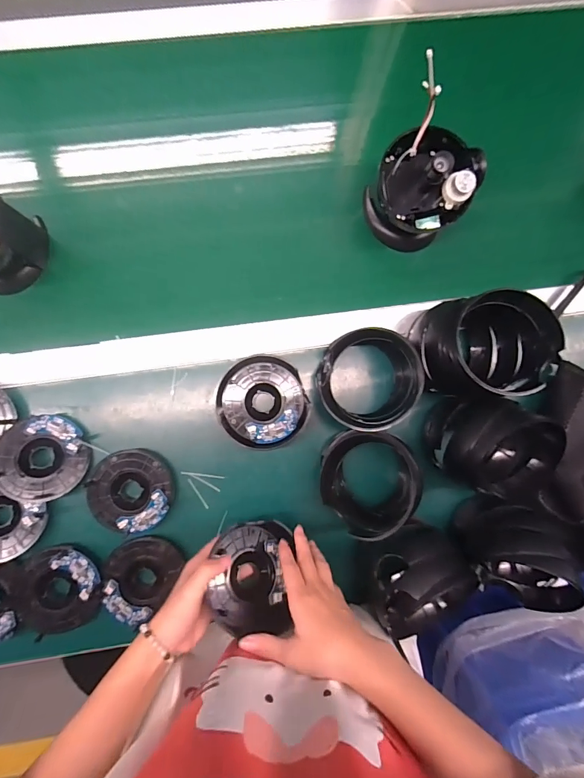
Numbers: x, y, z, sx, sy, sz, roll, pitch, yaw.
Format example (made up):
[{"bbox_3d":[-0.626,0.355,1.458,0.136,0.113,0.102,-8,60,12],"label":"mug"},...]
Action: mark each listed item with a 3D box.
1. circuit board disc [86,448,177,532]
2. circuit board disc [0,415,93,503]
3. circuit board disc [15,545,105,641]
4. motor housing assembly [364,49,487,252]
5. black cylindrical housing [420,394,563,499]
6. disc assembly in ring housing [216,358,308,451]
[{"bbox_3d":[-0.202,0.127,0.461,0.099,0.019,0.098,0,90,-4],"label":"circuit board disc"},{"bbox_3d":[-0.308,0.085,0.453,0.102,0.016,0.100,1,83,-12],"label":"circuit board disc"},{"bbox_3d":[-0.286,0.246,0.447,0.103,0.013,0.099,0,90,-4],"label":"circuit board disc"},{"bbox_3d":[0.162,-0.263,0.455,0.117,0.115,0.145,27,97,-4],"label":"motor housing assembly"},{"bbox_3d":[0.241,0.072,0.445,0.137,0.092,0.104,22,88,-3],"label":"black cylindrical housing"},{"bbox_3d":[-0.036,0.019,0.469,0.108,0.039,0.112,0,90,-4],"label":"disc assembly in ring housing"}]

